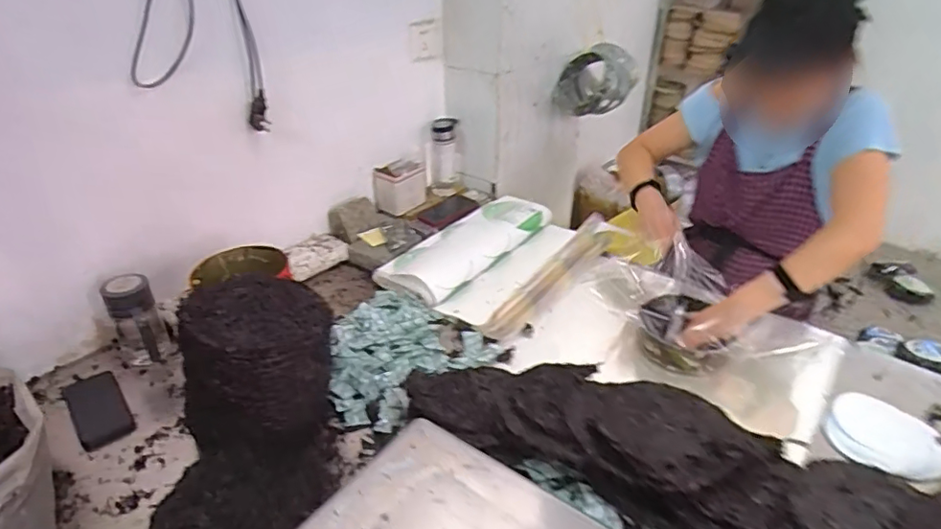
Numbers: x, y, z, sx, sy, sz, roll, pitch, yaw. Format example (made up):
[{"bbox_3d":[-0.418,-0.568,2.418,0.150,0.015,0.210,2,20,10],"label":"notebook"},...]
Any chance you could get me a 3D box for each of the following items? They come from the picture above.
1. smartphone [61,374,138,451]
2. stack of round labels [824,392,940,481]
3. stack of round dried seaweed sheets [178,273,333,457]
[{"bbox_3d":[-0.621,0.244,0.928,0.078,0.007,0.184,-24,38,-34],"label":"smartphone"},{"bbox_3d":[0.658,0.274,0.880,0.157,0.021,0.130,25,39,35],"label":"stack of round labels"},{"bbox_3d":[-0.322,0.156,0.846,0.220,0.223,0.204,-17,35,-25],"label":"stack of round dried seaweed sheets"}]

